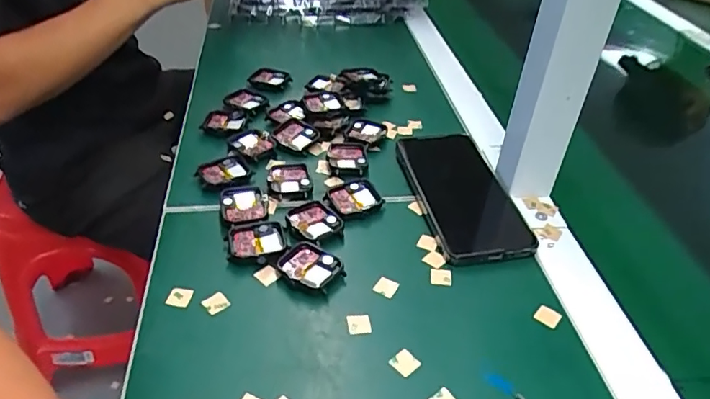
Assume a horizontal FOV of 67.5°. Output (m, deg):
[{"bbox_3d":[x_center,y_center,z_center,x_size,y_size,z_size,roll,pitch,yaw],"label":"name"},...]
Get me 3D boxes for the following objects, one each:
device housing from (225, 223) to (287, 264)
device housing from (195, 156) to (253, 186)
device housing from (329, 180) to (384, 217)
[{"bbox_3d":[-0.077,0.035,0.420,0.045,0.009,0.038,-6,39,-12],"label":"device housing"},{"bbox_3d":[-0.119,-0.025,0.488,0.045,0.007,0.034,-22,45,-29],"label":"device housing"},{"bbox_3d":[0.000,0.000,0.464,0.045,0.007,0.038,-18,43,-24],"label":"device housing"}]

